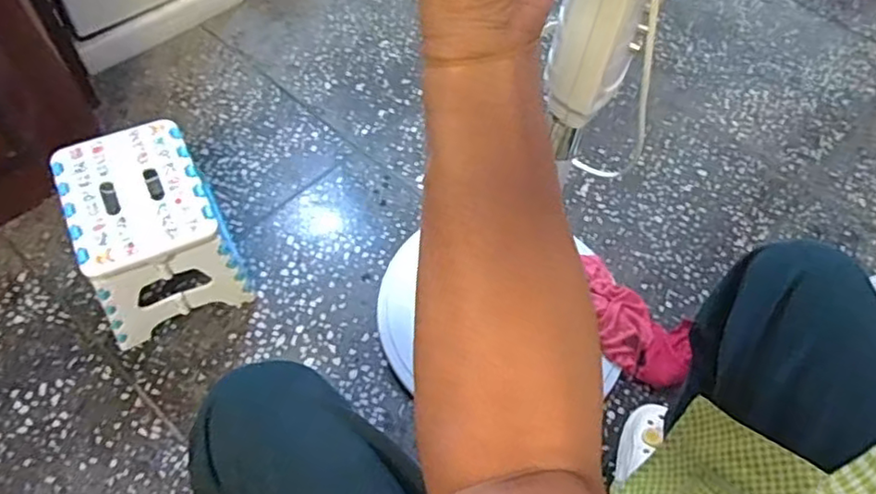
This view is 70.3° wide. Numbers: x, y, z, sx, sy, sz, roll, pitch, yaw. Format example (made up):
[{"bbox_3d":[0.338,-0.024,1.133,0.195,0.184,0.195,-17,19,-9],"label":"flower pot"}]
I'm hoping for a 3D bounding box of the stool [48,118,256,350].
[{"bbox_3d":[-0.382,-0.024,0.837,0.176,0.164,0.215,-22,63,-17],"label":"stool"}]

